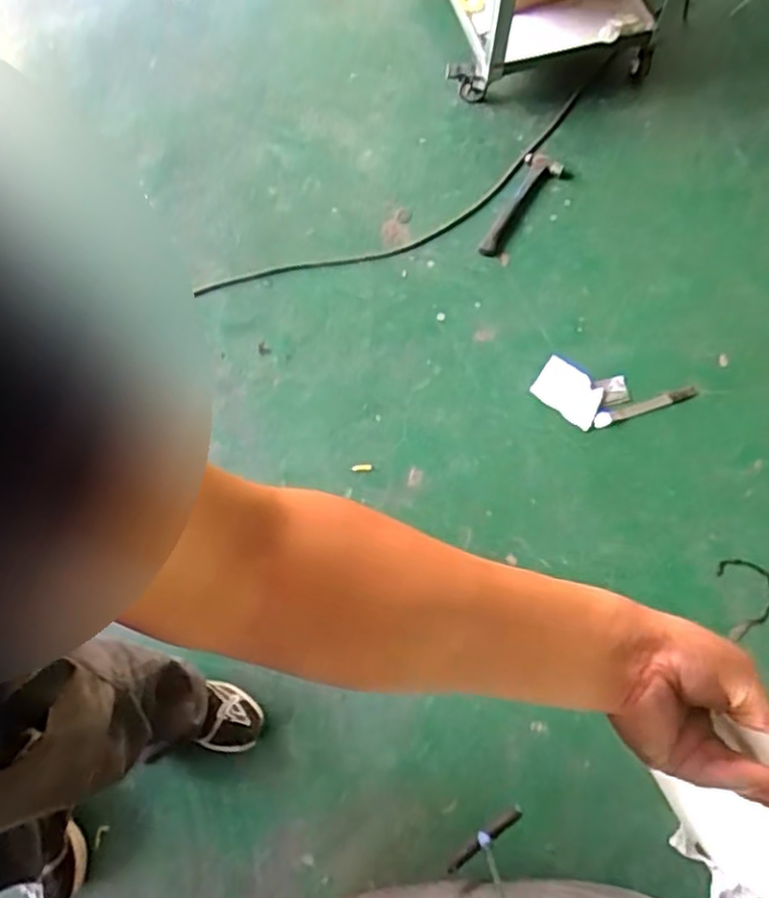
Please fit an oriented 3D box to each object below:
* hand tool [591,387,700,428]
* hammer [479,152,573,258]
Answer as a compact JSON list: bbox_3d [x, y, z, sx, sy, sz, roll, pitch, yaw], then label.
[{"bbox_3d":[0.565,-0.095,1.527,0.229,0.012,0.032,-17,68,-5],"label":"hand tool"},{"bbox_3d":[0.351,-0.591,1.752,0.120,0.034,0.377,23,70,11],"label":"hammer"}]

